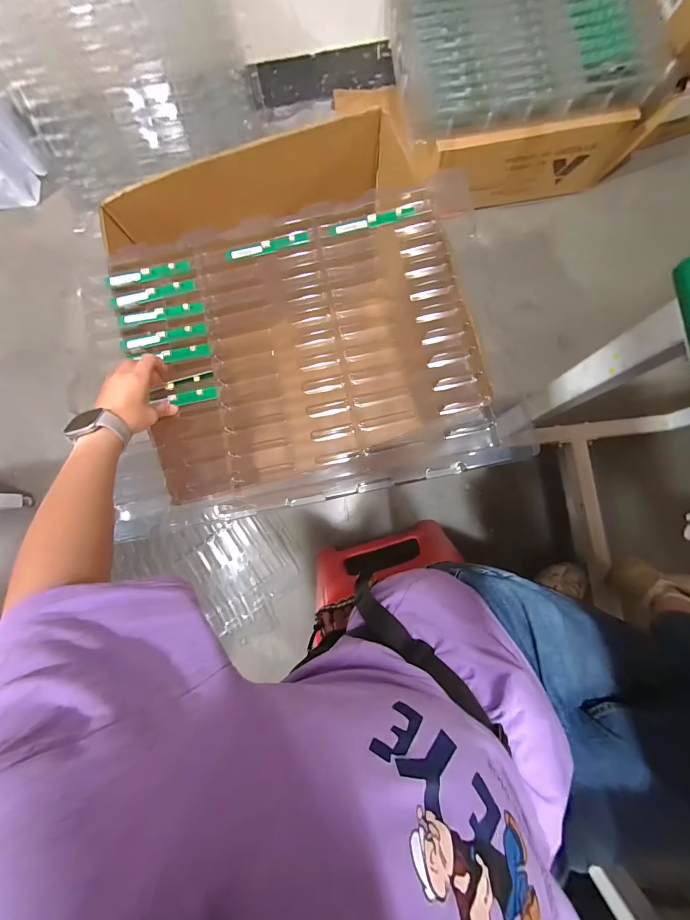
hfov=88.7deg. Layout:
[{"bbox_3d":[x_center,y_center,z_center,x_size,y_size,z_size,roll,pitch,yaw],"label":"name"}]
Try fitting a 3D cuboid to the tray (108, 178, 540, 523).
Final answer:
[{"bbox_3d":[-0.051,-0.162,0.569,0.541,0.073,0.444,-12,82,2],"label":"tray"}]

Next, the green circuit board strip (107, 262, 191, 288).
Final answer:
[{"bbox_3d":[-0.322,-0.306,0.578,0.138,0.010,0.023,-12,82,2],"label":"green circuit board strip"}]

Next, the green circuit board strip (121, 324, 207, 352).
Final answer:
[{"bbox_3d":[-0.286,-0.195,0.562,0.141,0.008,0.023,-10,81,4],"label":"green circuit board strip"}]

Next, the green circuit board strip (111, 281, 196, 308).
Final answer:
[{"bbox_3d":[-0.310,-0.269,0.570,0.137,0.006,0.020,-13,82,2],"label":"green circuit board strip"}]

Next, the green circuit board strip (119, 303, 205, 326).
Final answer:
[{"bbox_3d":[-0.294,-0.236,0.569,0.137,0.008,0.019,-10,82,3],"label":"green circuit board strip"}]

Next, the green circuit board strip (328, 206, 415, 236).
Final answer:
[{"bbox_3d":[0.043,-0.380,0.562,0.139,0.008,0.019,-14,82,2],"label":"green circuit board strip"}]

